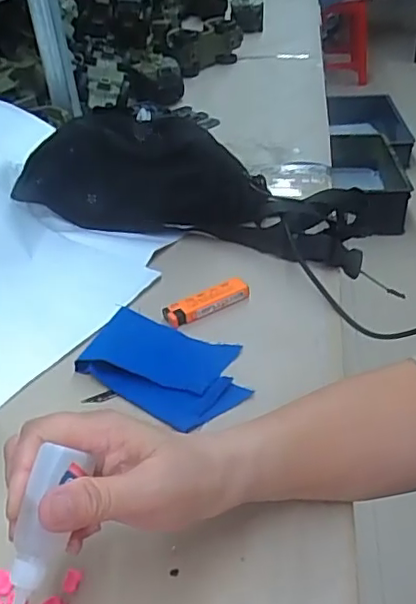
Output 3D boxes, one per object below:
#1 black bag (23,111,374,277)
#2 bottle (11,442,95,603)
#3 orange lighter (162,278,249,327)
[{"bbox_3d":[-0.016,-0.115,0.634,0.378,0.116,0.135,14,39,2],"label":"black bag"},{"bbox_3d":[-0.079,0.114,0.270,0.019,0.022,0.092,12,82,21],"label":"bottle"},{"bbox_3d":[0.000,0.001,0.531,0.080,0.018,0.021,-22,40,-22],"label":"orange lighter"}]

